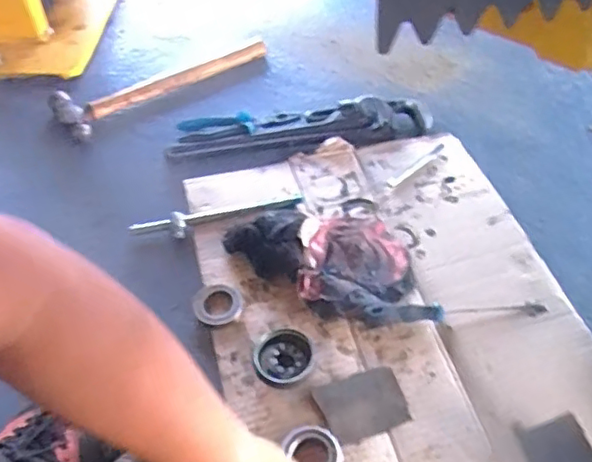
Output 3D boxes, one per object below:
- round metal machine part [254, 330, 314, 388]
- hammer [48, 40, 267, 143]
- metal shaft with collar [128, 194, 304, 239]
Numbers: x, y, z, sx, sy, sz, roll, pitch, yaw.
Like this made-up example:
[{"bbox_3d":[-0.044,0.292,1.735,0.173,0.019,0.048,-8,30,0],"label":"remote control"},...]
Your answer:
[{"bbox_3d":[-0.013,0.150,0.686,0.066,0.041,0.071,0,50,0],"label":"round metal machine part"},{"bbox_3d":[-0.230,-0.268,1.047,0.385,0.039,0.100,-28,56,-22],"label":"hammer"},{"bbox_3d":[-0.110,-0.024,0.849,0.246,0.012,0.036,-14,52,-11],"label":"metal shaft with collar"}]

